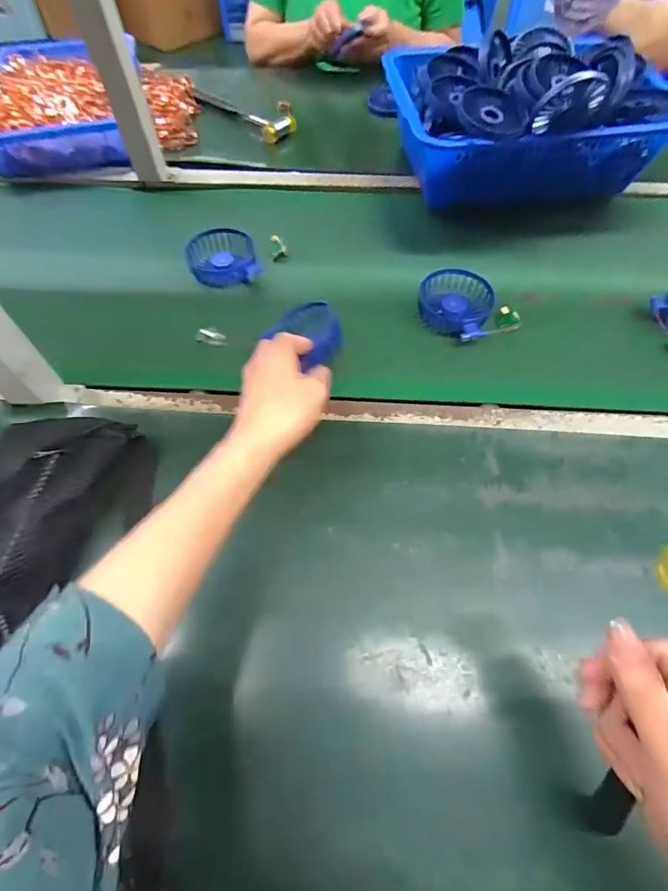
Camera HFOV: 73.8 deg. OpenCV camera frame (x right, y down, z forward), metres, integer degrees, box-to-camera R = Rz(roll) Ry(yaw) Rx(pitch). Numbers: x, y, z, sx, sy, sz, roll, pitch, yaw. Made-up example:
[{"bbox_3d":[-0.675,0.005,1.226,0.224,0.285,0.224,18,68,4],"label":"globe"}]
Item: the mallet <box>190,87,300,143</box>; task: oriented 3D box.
[{"bbox_3d":[-0.167,-0.588,0.779,0.244,0.023,0.048,38,67,21],"label":"mallet"}]

